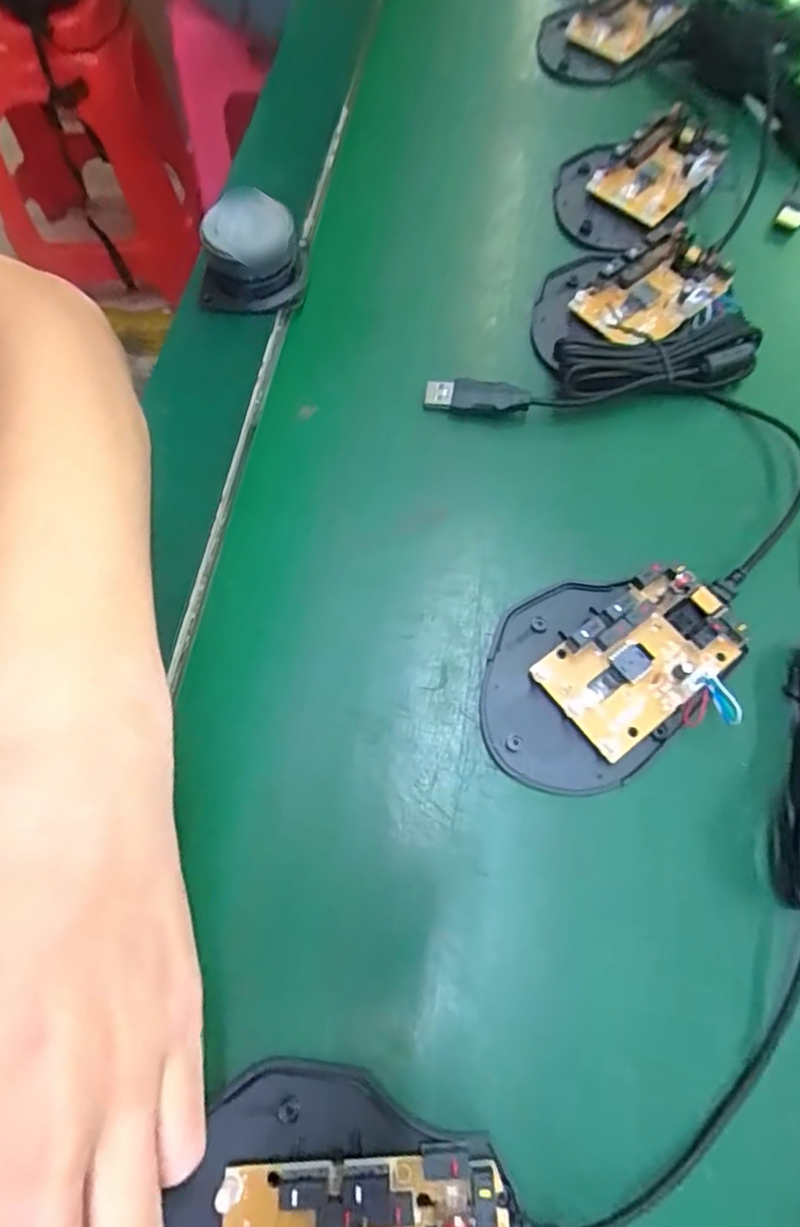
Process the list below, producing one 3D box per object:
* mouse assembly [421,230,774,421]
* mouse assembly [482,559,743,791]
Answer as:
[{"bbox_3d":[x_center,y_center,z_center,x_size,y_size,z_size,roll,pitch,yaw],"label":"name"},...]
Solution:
[{"bbox_3d":[0.086,-0.137,0.297,0.152,0.019,0.084,-10,66,-4],"label":"mouse assembly"},{"bbox_3d":[0.077,0.019,0.235,0.099,0.020,0.072,-26,68,-11],"label":"mouse assembly"}]

